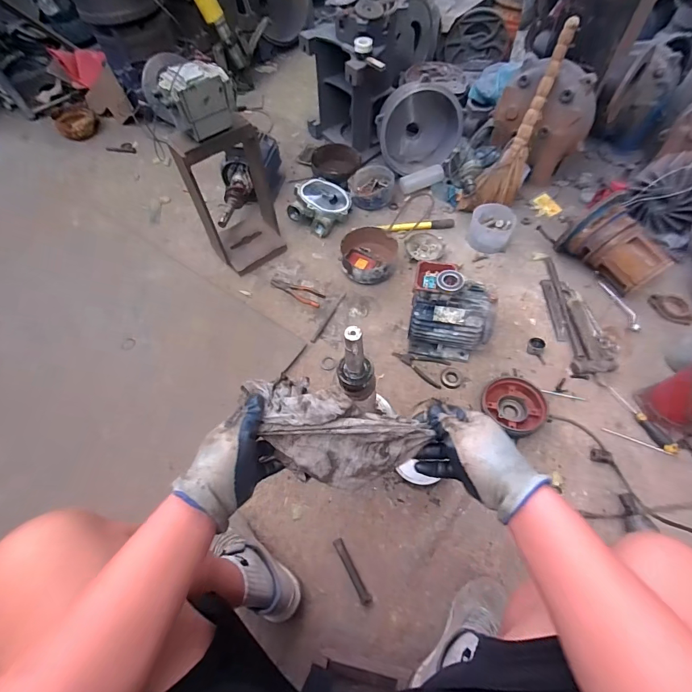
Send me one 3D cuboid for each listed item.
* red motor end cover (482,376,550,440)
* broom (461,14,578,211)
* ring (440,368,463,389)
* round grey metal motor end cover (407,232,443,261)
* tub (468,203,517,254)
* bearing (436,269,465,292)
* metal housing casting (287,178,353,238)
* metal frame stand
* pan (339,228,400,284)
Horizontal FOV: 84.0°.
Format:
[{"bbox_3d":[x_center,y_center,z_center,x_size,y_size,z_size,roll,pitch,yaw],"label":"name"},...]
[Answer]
[{"bbox_3d":[0.437,0.167,1.021,0.169,0.075,0.163,-39,66,-21],"label":"red motor end cover"},{"bbox_3d":[0.586,-0.731,1.287,0.178,0.595,0.068,24,27,9],"label":"broom"},{"bbox_3d":[0.297,0.091,1.084,0.059,0.016,0.066,23,61,14],"label":"ring"},{"bbox_3d":[0.273,-0.346,1.334,0.131,0.023,0.110,-4,58,-2],"label":"round grey metal motor end cover"},{"bbox_3d":[0.503,-0.407,1.330,0.148,0.107,0.118,20,61,13],"label":"tub"},{"bbox_3d":[0.262,-0.168,0.966,0.067,0.017,0.062,4,58,3],"label":"bearing"},{"bbox_3d":[-0.087,-0.513,1.401,0.194,0.101,0.201,24,62,14],"label":"metal housing casting"},{"bbox_3d":[-0.325,-0.440,1.168,0.237,0.428,0.151,-39,66,-20],"label":"metal frame stand"},{"bbox_3d":[0.078,-0.293,1.286,0.188,0.100,0.178,1,59,1],"label":"pan"}]

